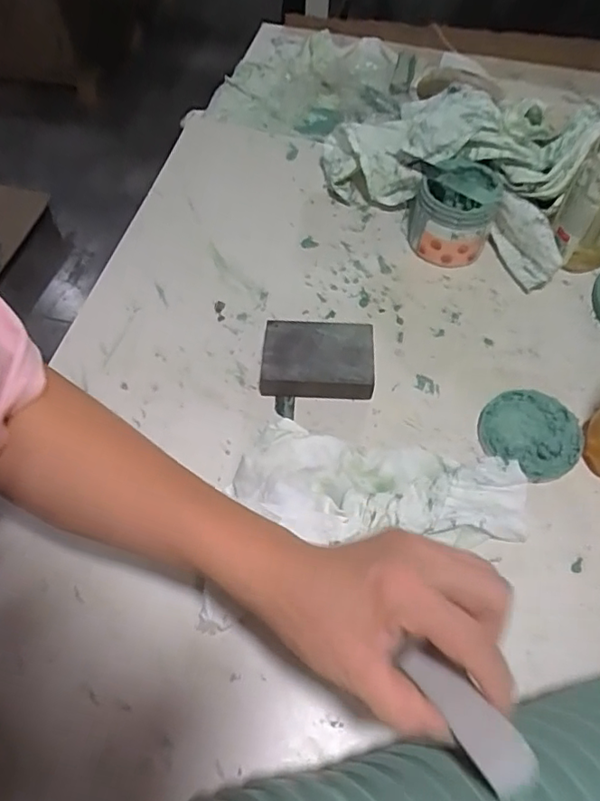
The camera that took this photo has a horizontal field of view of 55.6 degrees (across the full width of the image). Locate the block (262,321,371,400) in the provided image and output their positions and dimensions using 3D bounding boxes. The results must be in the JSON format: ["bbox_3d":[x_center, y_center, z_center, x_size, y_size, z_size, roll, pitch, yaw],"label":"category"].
[{"bbox_3d":[0.016,-0.037,0.514,0.097,0.028,0.068,4,59,0],"label":"block"}]

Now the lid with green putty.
[{"bbox_3d":[0.194,0.028,0.481,0.077,0.017,0.080,1,59,-1],"label":"lid with green putty"}]

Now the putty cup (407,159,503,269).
[{"bbox_3d":[0.155,-0.192,0.583,0.079,0.081,0.077,1,59,-1],"label":"putty cup"}]

